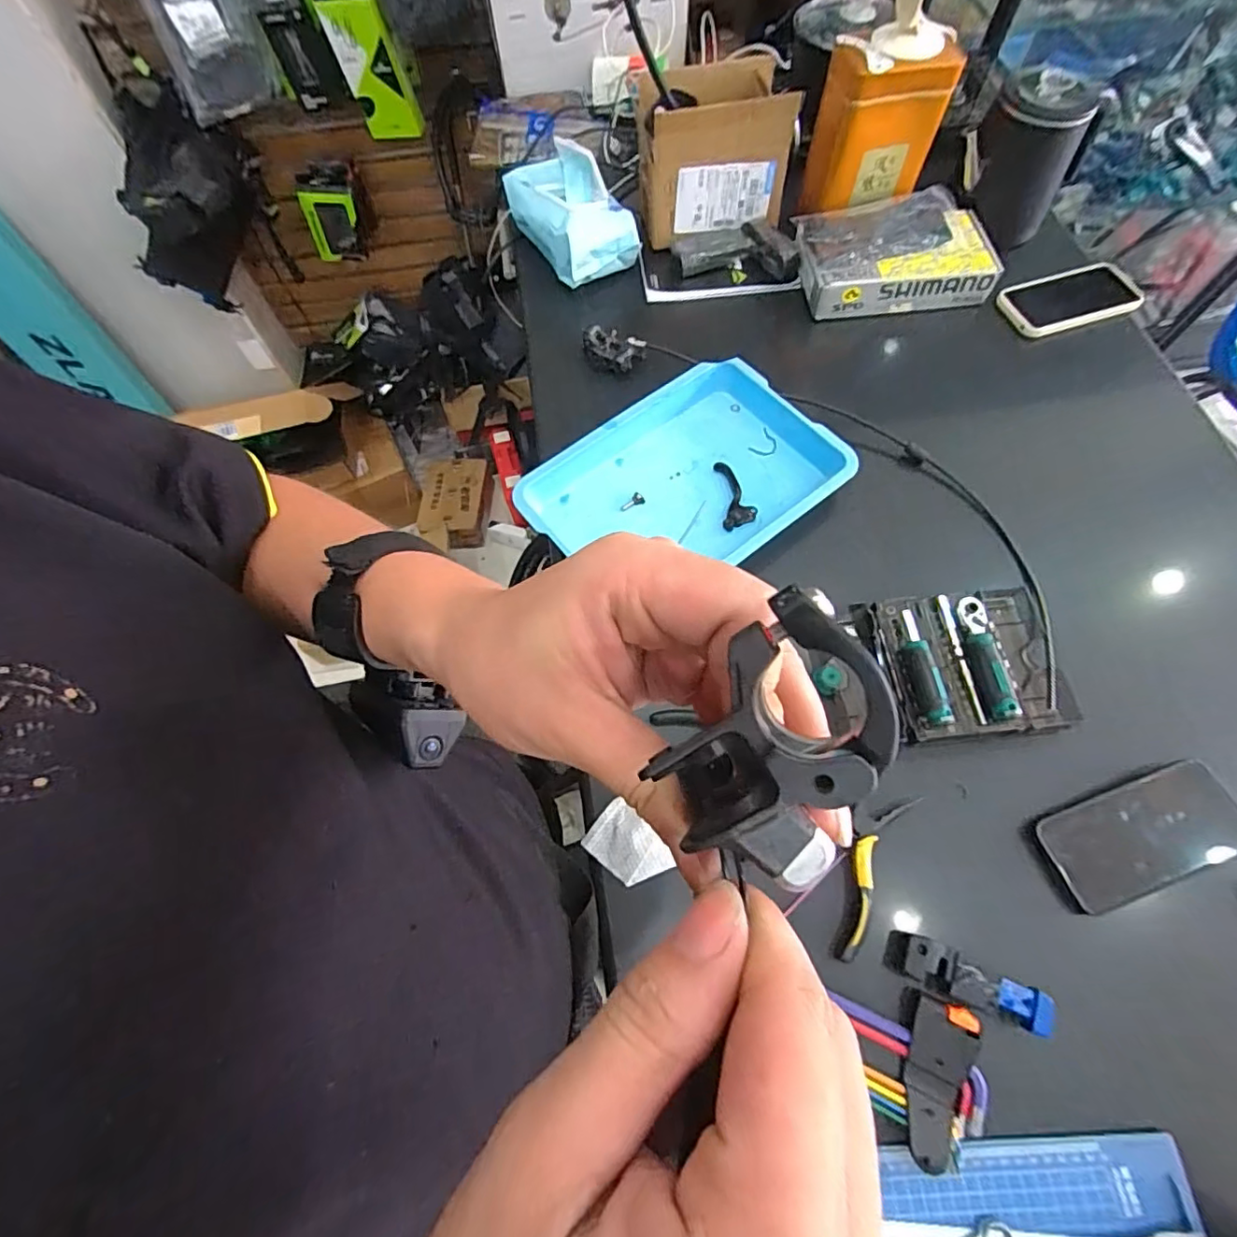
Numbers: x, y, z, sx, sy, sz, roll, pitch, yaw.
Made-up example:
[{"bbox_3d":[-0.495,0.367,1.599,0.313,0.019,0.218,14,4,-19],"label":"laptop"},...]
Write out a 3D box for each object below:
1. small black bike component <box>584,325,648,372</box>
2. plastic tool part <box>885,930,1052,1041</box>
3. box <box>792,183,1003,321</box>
[{"bbox_3d":[-0.005,-0.338,0.715,0.076,0.048,0.028,8,67,5],"label":"small black bike component"},{"bbox_3d":[0.268,0.279,0.435,0.106,0.024,0.034,23,69,12],"label":"plastic tool part"},{"bbox_3d":[0.364,-0.485,0.755,0.244,0.066,0.146,-5,66,-1],"label":"box"}]

